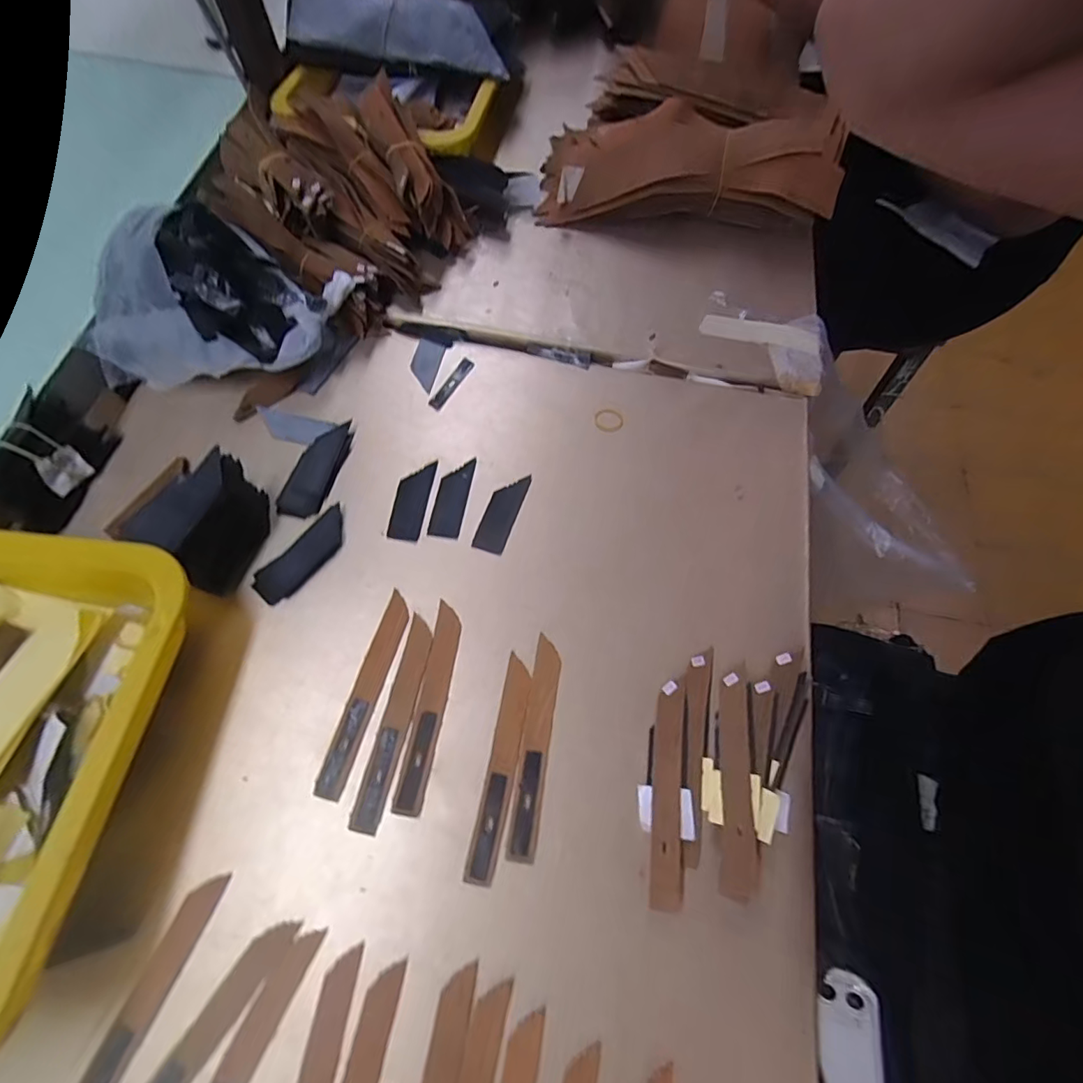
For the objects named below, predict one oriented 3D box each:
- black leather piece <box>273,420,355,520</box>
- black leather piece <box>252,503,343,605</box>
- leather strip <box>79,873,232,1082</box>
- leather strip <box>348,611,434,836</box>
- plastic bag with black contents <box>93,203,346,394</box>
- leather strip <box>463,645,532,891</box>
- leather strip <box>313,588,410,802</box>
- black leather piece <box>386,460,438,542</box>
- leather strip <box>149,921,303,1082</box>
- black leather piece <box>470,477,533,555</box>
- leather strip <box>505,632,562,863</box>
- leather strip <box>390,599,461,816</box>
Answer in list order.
[{"bbox_3d":[-0.165,-0.055,0.376,0.031,0.004,0.080,16,67,4],"label":"black leather piece"},{"bbox_3d":[-0.162,0.009,0.349,0.027,0.004,0.075,40,71,13],"label":"black leather piece"},{"bbox_3d":[-0.201,0.234,0.255,0.018,0.004,0.121,18,65,12],"label":"leather strip"},{"bbox_3d":[-0.089,0.107,0.312,0.019,0.004,0.124,12,67,3],"label":"leather strip"},{"bbox_3d":[-0.243,-0.175,0.377,0.180,0.094,0.089,3,67,-1],"label":"plastic bag with black contents"},{"bbox_3d":[-0.023,0.132,0.305,0.017,0.004,0.124,11,67,2],"label":"leather strip"},{"bbox_3d":[-0.109,0.092,0.317,0.017,0.004,0.124,15,67,4],"label":"leather strip"},{"bbox_3d":[-0.094,-0.031,0.369,0.023,0.004,0.063,8,67,1],"label":"black leather piece"},{"bbox_3d":[-0.169,0.248,0.248,0.017,0.005,0.124,33,70,11],"label":"leather strip"},{"bbox_3d":[-0.029,-0.022,0.370,0.022,0.004,0.063,18,68,5],"label":"black leather piece"},{"bbox_3d":[-0.003,0.122,0.311,0.017,0.004,0.125,9,67,1],"label":"leather strip"},{"bbox_3d":[-0.069,0.100,0.317,0.017,0.004,0.123,9,67,1],"label":"leather strip"}]

